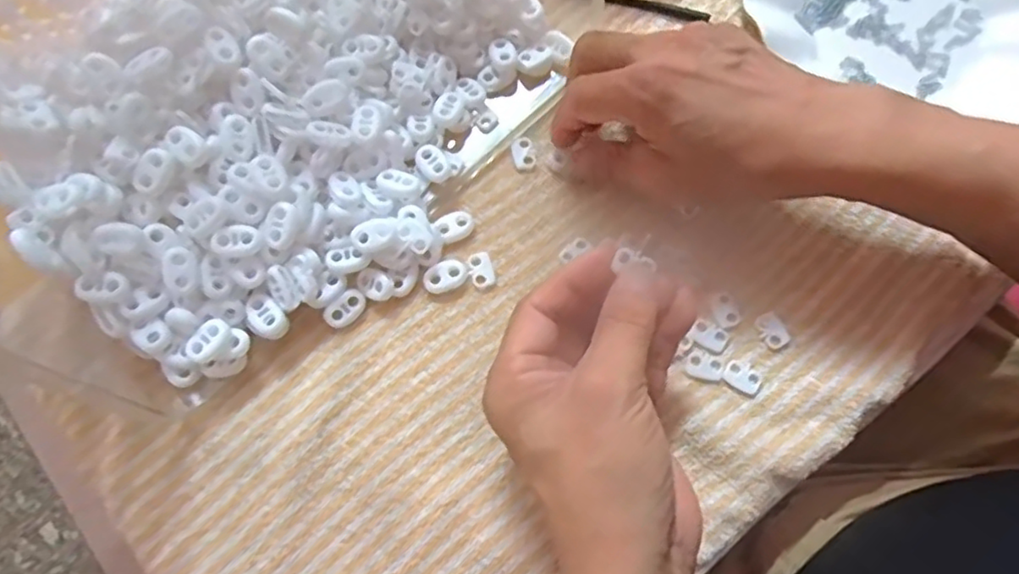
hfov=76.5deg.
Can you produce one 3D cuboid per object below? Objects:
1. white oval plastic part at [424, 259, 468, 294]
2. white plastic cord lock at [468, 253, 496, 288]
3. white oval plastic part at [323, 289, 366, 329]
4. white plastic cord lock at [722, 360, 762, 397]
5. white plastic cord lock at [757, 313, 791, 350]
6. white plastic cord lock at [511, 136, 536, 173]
[{"bbox_3d":[-0.033,-0.005,0.334,0.023,0.005,0.015,-24,75,-8],"label":"white oval plastic part"},{"bbox_3d":[-0.014,-0.009,0.337,0.012,0.004,0.018,-13,74,-5],"label":"white plastic cord lock"},{"bbox_3d":[-0.083,0.012,0.327,0.021,0.010,0.012,-43,78,-12],"label":"white oval plastic part"},{"bbox_3d":[0.117,0.045,0.323,0.019,0.004,0.014,27,75,7],"label":"white plastic cord lock"},{"bbox_3d":[0.135,0.022,0.330,0.012,0.004,0.018,-31,76,-10],"label":"white plastic cord lock"},{"bbox_3d":[0.008,-0.074,0.357,0.011,0.004,0.019,-8,73,-3],"label":"white plastic cord lock"}]

